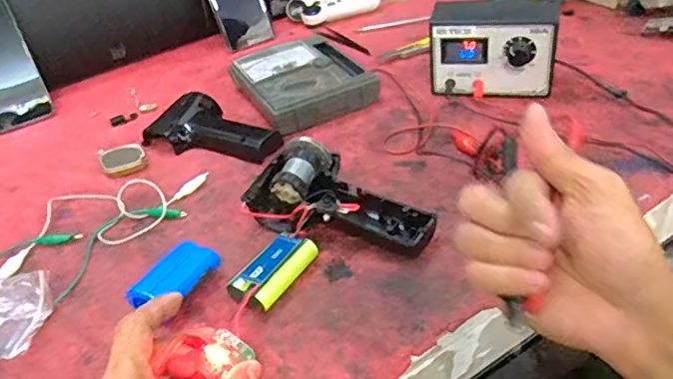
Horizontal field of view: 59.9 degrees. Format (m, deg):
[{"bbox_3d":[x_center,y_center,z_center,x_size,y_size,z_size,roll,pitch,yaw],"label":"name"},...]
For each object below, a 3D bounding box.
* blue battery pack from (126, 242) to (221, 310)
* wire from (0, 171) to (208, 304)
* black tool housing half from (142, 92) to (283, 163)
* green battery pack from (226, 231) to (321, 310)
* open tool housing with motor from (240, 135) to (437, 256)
[{"bbox_3d":[-0.118,0.066,0.423,0.034,0.023,0.067,18,44,29],"label":"blue battery pack"},{"bbox_3d":[-0.207,0.025,0.504,0.111,0.014,0.185,16,43,27],"label":"wire"},{"bbox_3d":[-0.123,-0.058,0.593,0.143,0.027,0.083,24,47,34],"label":"black tool housing half"},{"bbox_3d":[-0.045,0.060,0.429,0.032,0.021,0.068,20,45,31],"label":"green battery pack"},{"bbox_3d":[0.003,0.008,0.469,0.157,0.038,0.079,19,44,29],"label":"open tool housing with motor"}]

